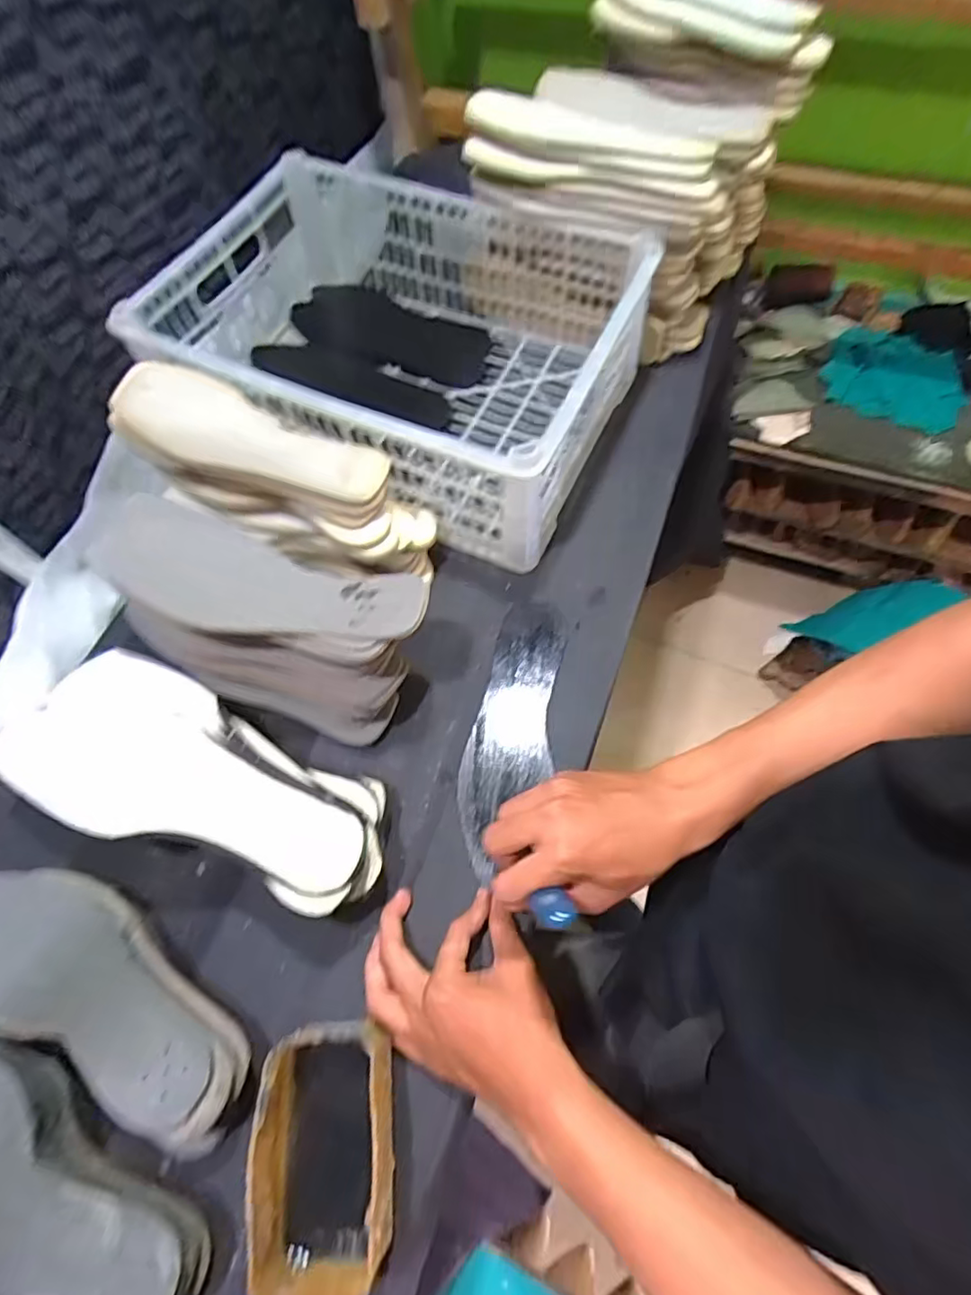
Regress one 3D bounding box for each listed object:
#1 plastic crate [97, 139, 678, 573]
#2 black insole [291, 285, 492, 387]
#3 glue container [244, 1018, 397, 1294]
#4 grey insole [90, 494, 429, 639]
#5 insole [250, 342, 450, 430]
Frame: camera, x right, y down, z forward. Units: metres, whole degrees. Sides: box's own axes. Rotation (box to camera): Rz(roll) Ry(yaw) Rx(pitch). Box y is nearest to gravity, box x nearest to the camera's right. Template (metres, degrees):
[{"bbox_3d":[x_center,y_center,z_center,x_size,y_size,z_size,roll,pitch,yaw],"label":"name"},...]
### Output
[{"bbox_3d":[-0.086,-0.311,0.640,0.436,0.157,0.316,23,67,14],"label":"plastic crate"},{"bbox_3d":[-0.116,-0.394,0.752,0.257,0.020,0.101,23,67,15],"label":"black insole"},{"bbox_3d":[-0.098,0.314,0.382,0.079,0.075,0.130,-8,63,-1],"label":"glue container"},{"bbox_3d":[-0.177,-0.048,0.463,0.257,0.032,0.091,16,65,11],"label":"grey insole"},{"bbox_3d":[-0.151,-0.318,0.714,0.249,0.018,0.072,21,66,12],"label":"insole"}]

